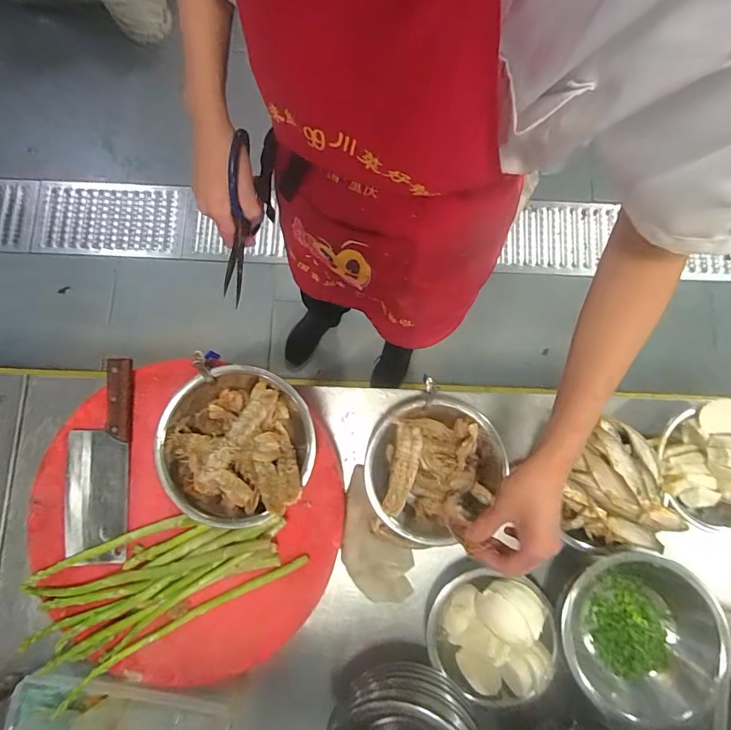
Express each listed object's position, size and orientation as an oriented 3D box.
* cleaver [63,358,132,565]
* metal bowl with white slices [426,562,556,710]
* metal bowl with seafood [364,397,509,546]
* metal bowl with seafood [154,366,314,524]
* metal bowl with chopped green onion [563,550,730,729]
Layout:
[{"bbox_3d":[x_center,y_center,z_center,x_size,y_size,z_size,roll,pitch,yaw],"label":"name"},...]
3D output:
[{"bbox_3d":[-0.388,0.136,0.613,0.094,0.019,0.280,-2,86,9],"label":"cleaver"},{"bbox_3d":[0.187,0.396,0.616,0.176,0.085,0.171,31,82,4],"label":"metal bowl with white slices"},{"bbox_3d":[0.100,0.153,0.665,0.212,0.063,0.187,-43,81,-9],"label":"metal bowl with seafood"},{"bbox_3d":[-0.176,0.112,0.587,0.202,0.087,0.202,0,81,0],"label":"metal bowl with seafood"},{"bbox_3d":[0.383,0.372,0.598,0.208,0.084,0.191,0,81,0],"label":"metal bowl with chopped green onion"}]

